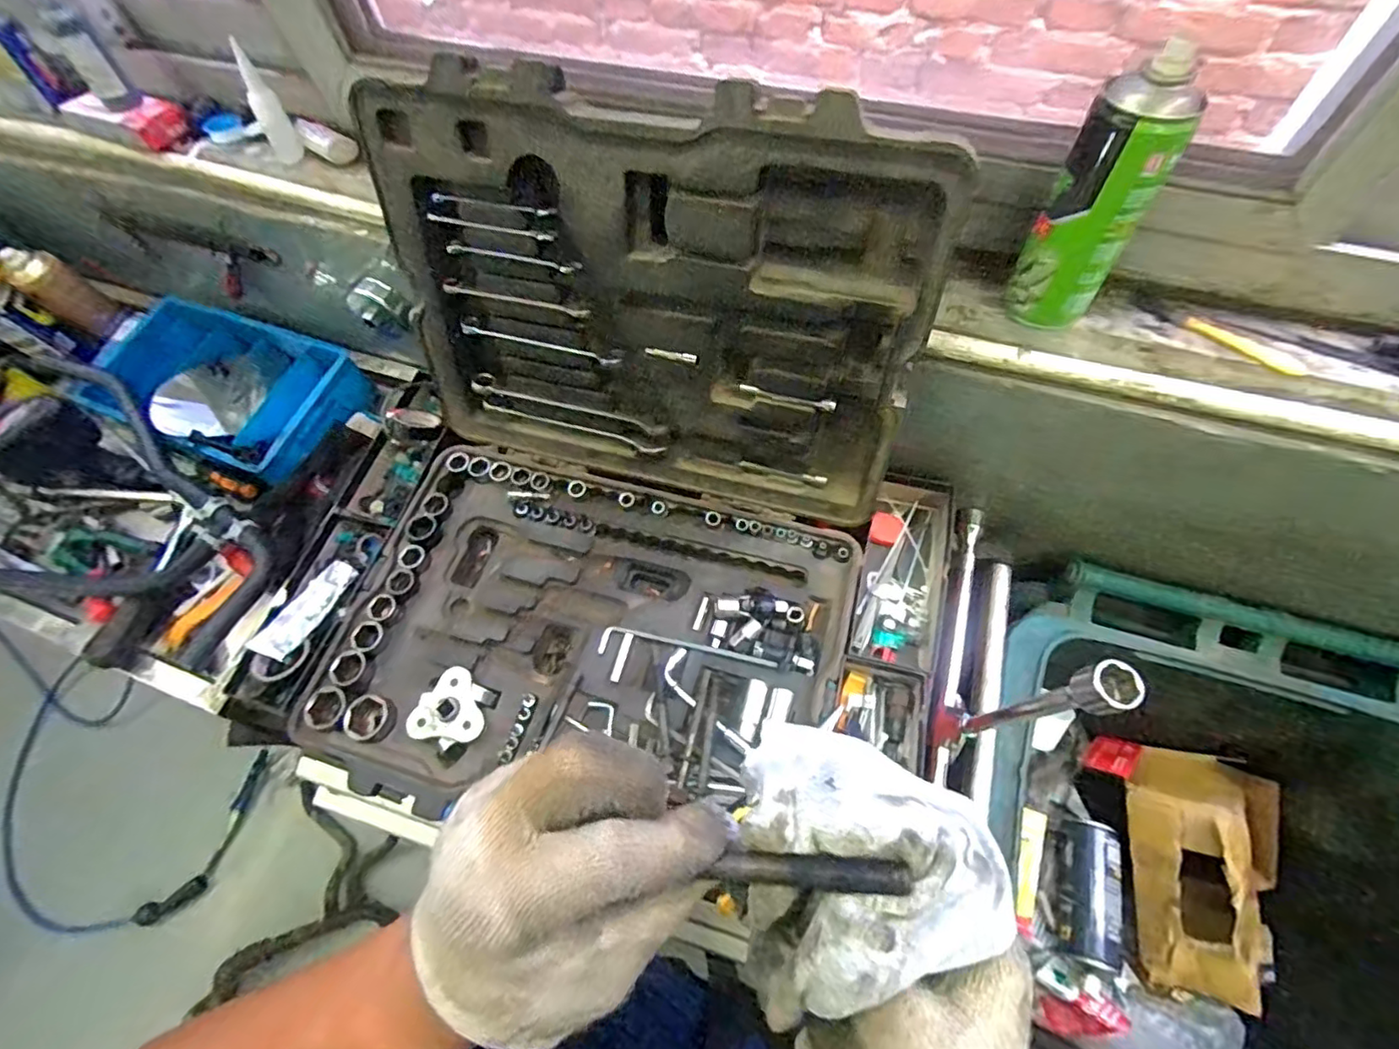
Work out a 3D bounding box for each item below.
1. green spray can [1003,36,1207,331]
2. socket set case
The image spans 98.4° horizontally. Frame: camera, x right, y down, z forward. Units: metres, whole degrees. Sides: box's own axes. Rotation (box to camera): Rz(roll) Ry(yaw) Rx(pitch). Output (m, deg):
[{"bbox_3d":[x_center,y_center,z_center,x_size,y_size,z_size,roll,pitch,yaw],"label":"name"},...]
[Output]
[{"bbox_3d":[0.282,-0.226,0.432,0.057,0.170,0.055,-1,63,3],"label":"green spray can"},{"bbox_3d":[-0.100,-0.029,0.503,0.495,0.350,0.482,12,64,9],"label":"socket set case"}]

